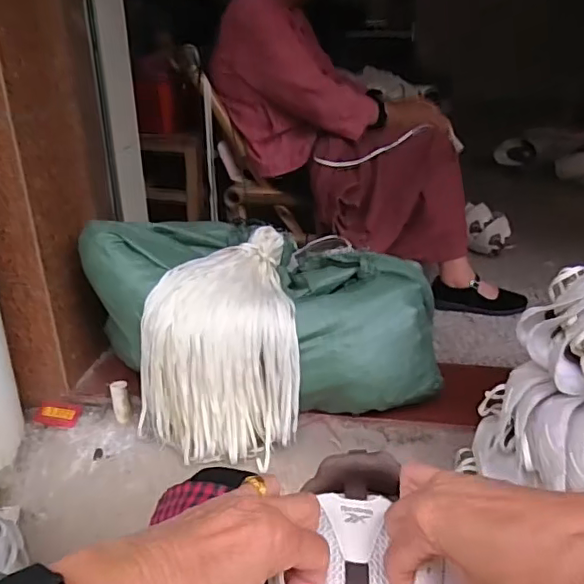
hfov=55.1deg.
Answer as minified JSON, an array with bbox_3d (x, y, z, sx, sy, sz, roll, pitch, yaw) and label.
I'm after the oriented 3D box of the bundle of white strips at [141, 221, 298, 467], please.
[{"bbox_3d":[-0.115,0.088,1.046,0.269,0.292,0.318,3,26,7],"label":"bundle of white strips"}]

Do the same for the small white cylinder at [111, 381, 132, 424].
[{"bbox_3d":[-0.329,0.213,1.081,0.031,0.080,0.028,-10,-1,-20],"label":"small white cylinder"}]

